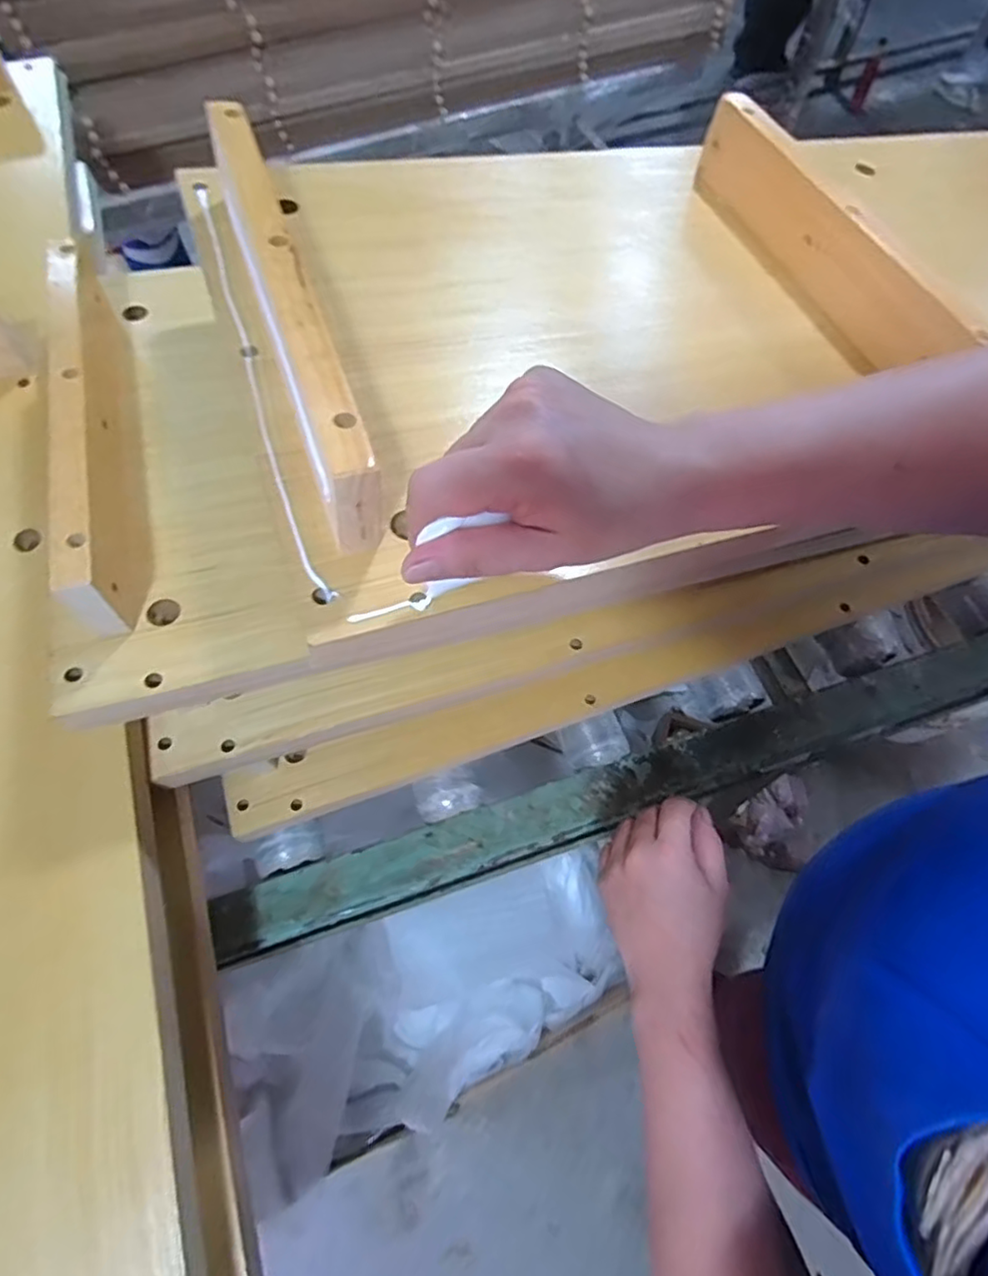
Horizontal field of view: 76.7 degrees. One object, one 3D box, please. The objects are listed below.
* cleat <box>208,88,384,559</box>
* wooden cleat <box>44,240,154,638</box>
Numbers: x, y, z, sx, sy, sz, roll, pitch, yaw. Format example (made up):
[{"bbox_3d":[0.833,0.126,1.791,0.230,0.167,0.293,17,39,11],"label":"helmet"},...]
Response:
[{"bbox_3d":[-0.115,-0.180,0.345,0.029,0.061,0.300,-18,66,-9],"label":"cleat"},{"bbox_3d":[-0.262,-0.144,0.411,0.030,0.067,0.310,-15,65,-8],"label":"wooden cleat"}]

